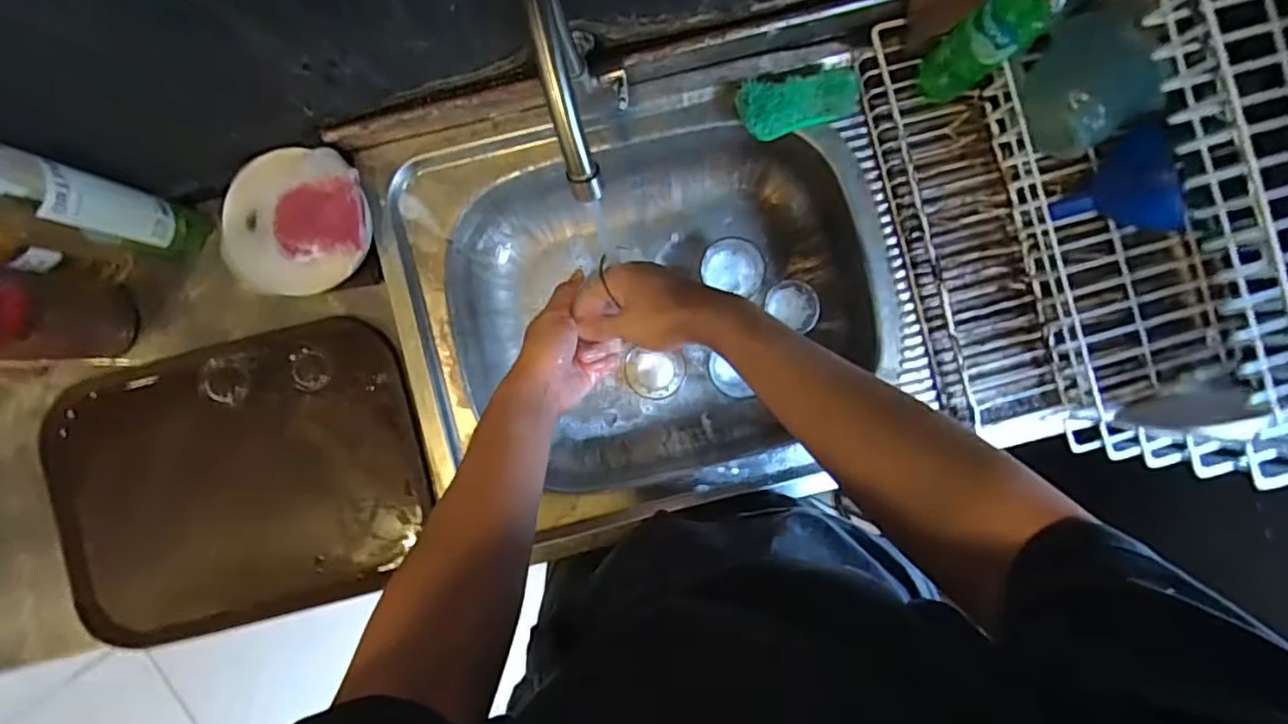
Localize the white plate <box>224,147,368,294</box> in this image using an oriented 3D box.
[{"bbox_3d":[-0.363,-0.141,0.630,0.137,0.025,0.142,-1,103,-4],"label":"white plate"}]

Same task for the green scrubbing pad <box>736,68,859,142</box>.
[{"bbox_3d":[0.170,-0.274,0.650,0.135,0.023,0.056,-9,90,0],"label":"green scrubbing pad"}]

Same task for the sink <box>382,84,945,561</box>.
[{"bbox_3d":[0.024,-0.059,0.736,0.530,0.143,0.433,-14,90,0],"label":"sink"}]

